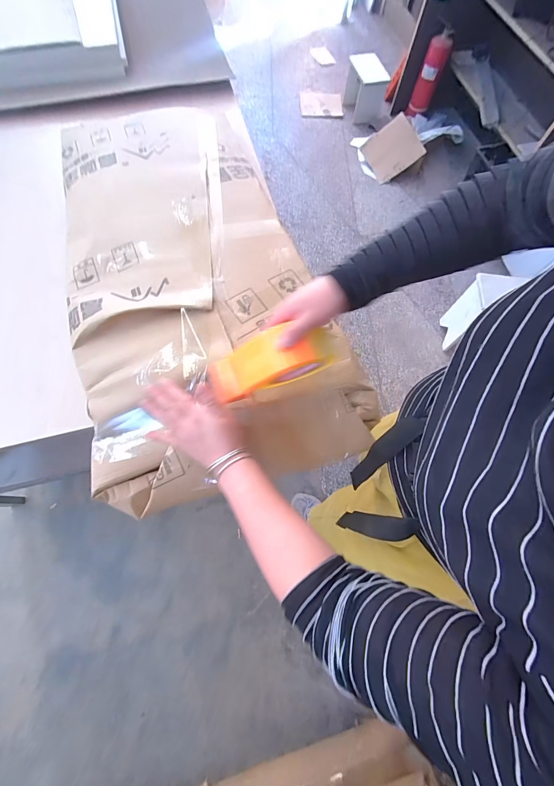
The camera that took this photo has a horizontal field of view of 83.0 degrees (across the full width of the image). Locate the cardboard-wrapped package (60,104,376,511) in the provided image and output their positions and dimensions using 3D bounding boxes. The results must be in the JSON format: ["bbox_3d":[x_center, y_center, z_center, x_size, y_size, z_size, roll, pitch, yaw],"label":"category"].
[{"bbox_3d":[-0.166,-0.252,0.620,0.457,0.072,0.860,-15,71,-8],"label":"cardboard-wrapped package"}]

